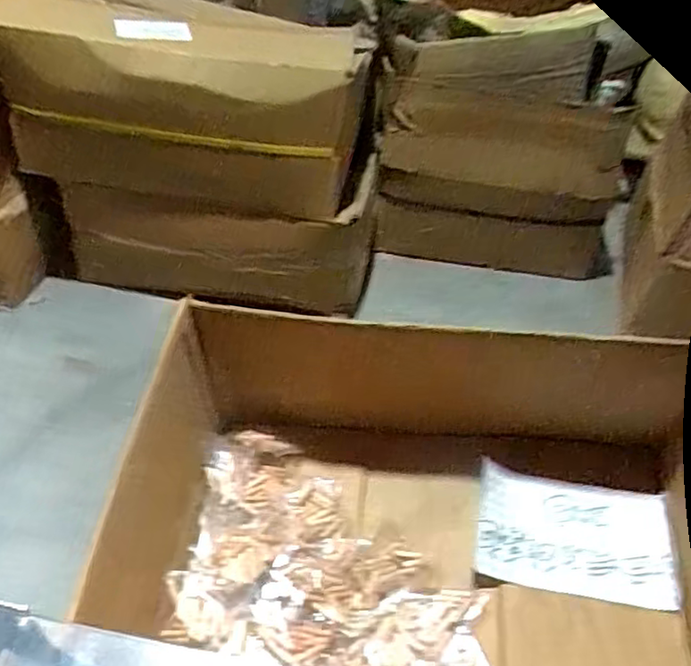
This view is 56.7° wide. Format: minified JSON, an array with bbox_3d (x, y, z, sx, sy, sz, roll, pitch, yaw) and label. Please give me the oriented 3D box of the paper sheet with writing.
[{"bbox_3d":[0.250,0.223,0.707,0.207,0.017,0.123,9,60,7],"label":"paper sheet with writing"}]

